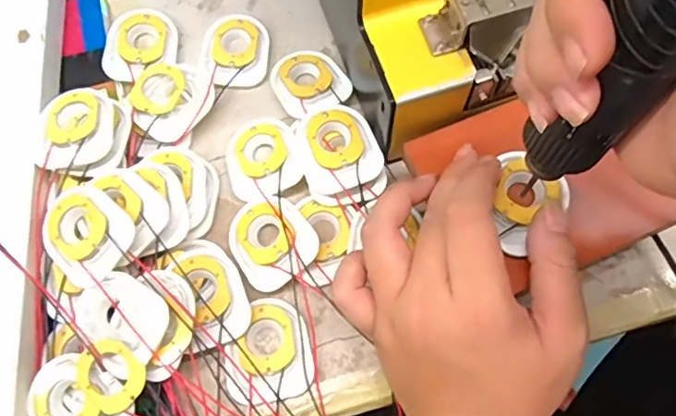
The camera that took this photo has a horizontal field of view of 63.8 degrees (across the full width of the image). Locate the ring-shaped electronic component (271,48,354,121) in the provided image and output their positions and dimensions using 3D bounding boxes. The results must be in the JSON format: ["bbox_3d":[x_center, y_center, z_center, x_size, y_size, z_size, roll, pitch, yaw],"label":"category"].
[{"bbox_3d":[-0.020,-0.089,0.380,0.049,0.016,0.054,-27,71,-9],"label":"ring-shaped electronic component"}]

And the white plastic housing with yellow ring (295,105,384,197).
[{"bbox_3d":[-0.001,-0.038,0.351,0.047,0.022,0.063,-20,70,-7],"label":"white plastic housing with yellow ring"}]

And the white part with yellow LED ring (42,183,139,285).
[{"bbox_3d":[-0.147,0.014,0.313,0.056,0.009,0.047,40,74,15],"label":"white part with yellow LED ring"}]

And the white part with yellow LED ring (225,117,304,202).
[{"bbox_3d":[-0.051,-0.032,0.359,0.046,0.015,0.056,-13,69,-4],"label":"white part with yellow LED ring"}]

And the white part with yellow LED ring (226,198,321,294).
[{"bbox_3d":[-0.041,0.020,0.334,0.048,0.020,0.056,-36,72,-12],"label":"white part with yellow LED ring"}]

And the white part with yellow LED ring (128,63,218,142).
[{"bbox_3d":[-0.114,-0.074,0.373,0.046,0.017,0.056,33,73,13],"label":"white part with yellow LED ring"}]

